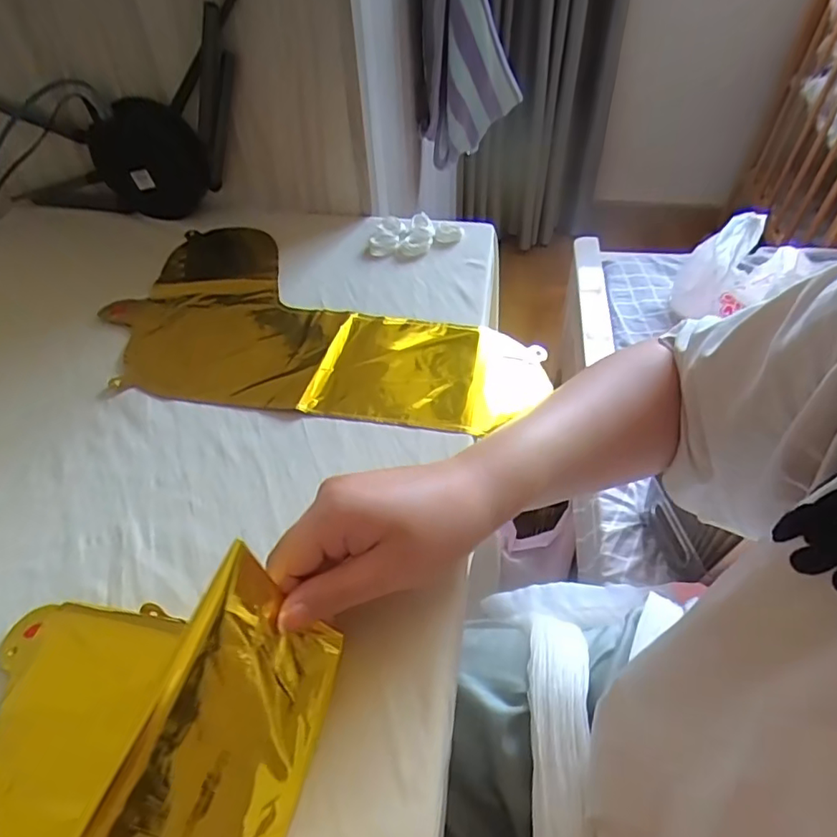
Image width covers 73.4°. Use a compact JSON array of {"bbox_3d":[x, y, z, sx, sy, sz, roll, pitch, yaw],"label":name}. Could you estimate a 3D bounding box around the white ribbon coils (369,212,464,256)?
[{"bbox_3d":[-0.002,-0.190,0.577,0.090,0.013,0.059,3,48,5],"label":"white ribbon coils"}]

